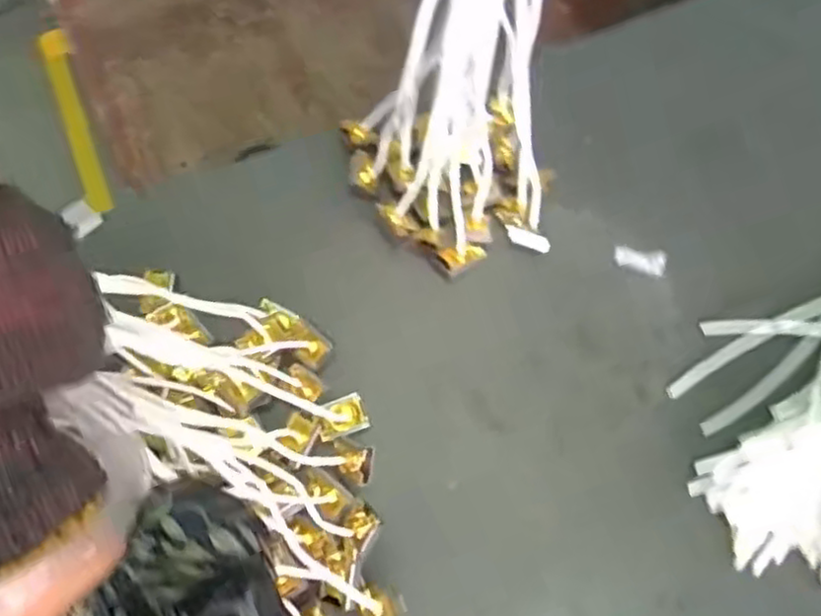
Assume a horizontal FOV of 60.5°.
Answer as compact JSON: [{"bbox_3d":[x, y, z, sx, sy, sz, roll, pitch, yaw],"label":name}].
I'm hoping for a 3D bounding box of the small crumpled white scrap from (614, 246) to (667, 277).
[{"bbox_3d":[0.195,-0.041,0.600,0.042,0.007,0.026,16,68,9],"label":"small crumpled white scrap"}]

